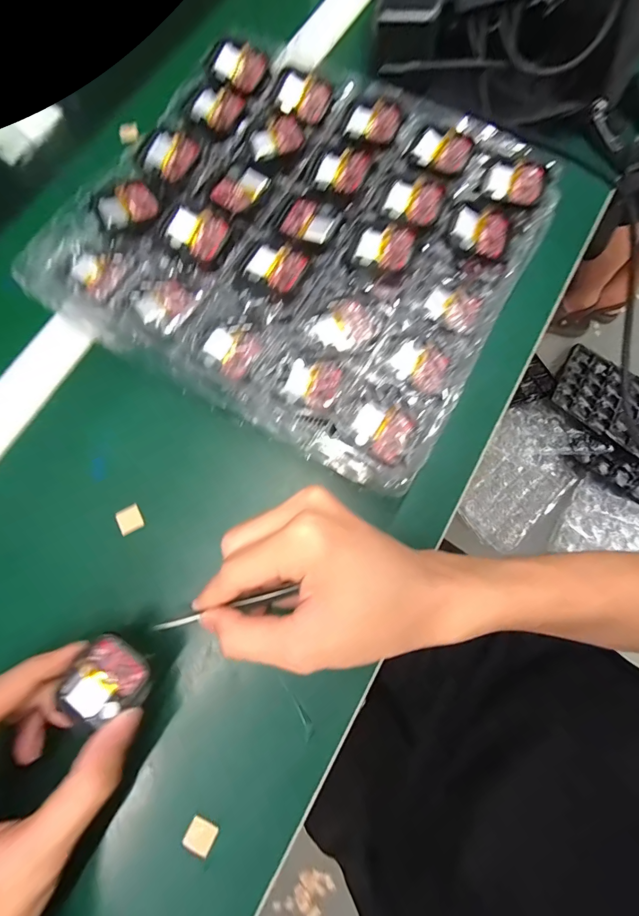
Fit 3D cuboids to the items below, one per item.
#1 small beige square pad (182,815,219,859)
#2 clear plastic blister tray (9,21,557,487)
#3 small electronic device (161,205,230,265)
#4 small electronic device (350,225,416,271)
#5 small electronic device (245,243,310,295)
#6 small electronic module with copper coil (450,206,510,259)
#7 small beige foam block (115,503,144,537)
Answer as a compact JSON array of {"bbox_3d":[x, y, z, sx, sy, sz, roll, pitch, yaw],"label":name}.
[{"bbox_3d":[-0.069,0.219,0.214,0.017,0.004,0.016,26,78,7],"label":"small beige square pad"},{"bbox_3d":[-0.008,-0.152,0.256,0.272,0.027,0.258,29,79,8],"label":"clear plastic blister tray"},{"bbox_3d":[-0.082,-0.150,0.245,0.040,0.006,0.036,22,78,6],"label":"small electronic device"},{"bbox_3d":[0.043,-0.141,0.247,0.037,0.008,0.032,21,78,6],"label":"small electronic device"},{"bbox_3d":[-0.028,-0.124,0.239,0.034,0.006,0.032,29,79,8],"label":"small electronic device"},{"bbox_3d":[0.109,-0.154,0.251,0.038,0.008,0.031,13,77,4],"label":"small electronic module with copper coil"},{"bbox_3d":[-0.131,0.042,0.256,0.015,0.004,0.018,-28,77,-6],"label":"small beige foam block"}]

